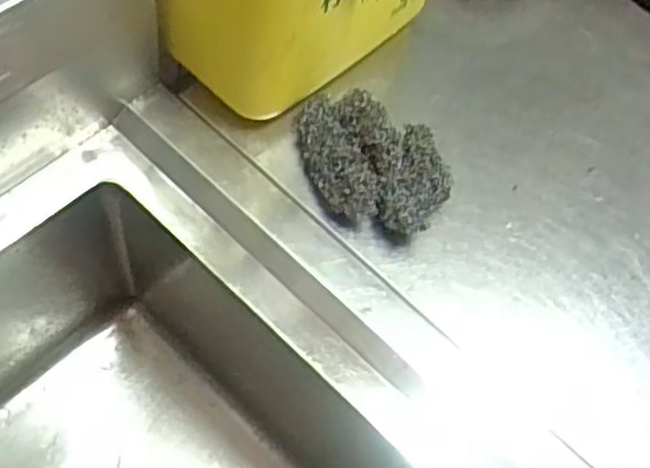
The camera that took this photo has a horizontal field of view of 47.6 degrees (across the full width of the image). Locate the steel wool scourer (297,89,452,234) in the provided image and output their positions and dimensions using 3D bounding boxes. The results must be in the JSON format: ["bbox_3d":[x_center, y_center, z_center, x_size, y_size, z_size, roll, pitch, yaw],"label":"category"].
[{"bbox_3d":[0.037,-0.063,0.671,0.152,0.050,0.114,30,62,18],"label":"steel wool scourer"}]

